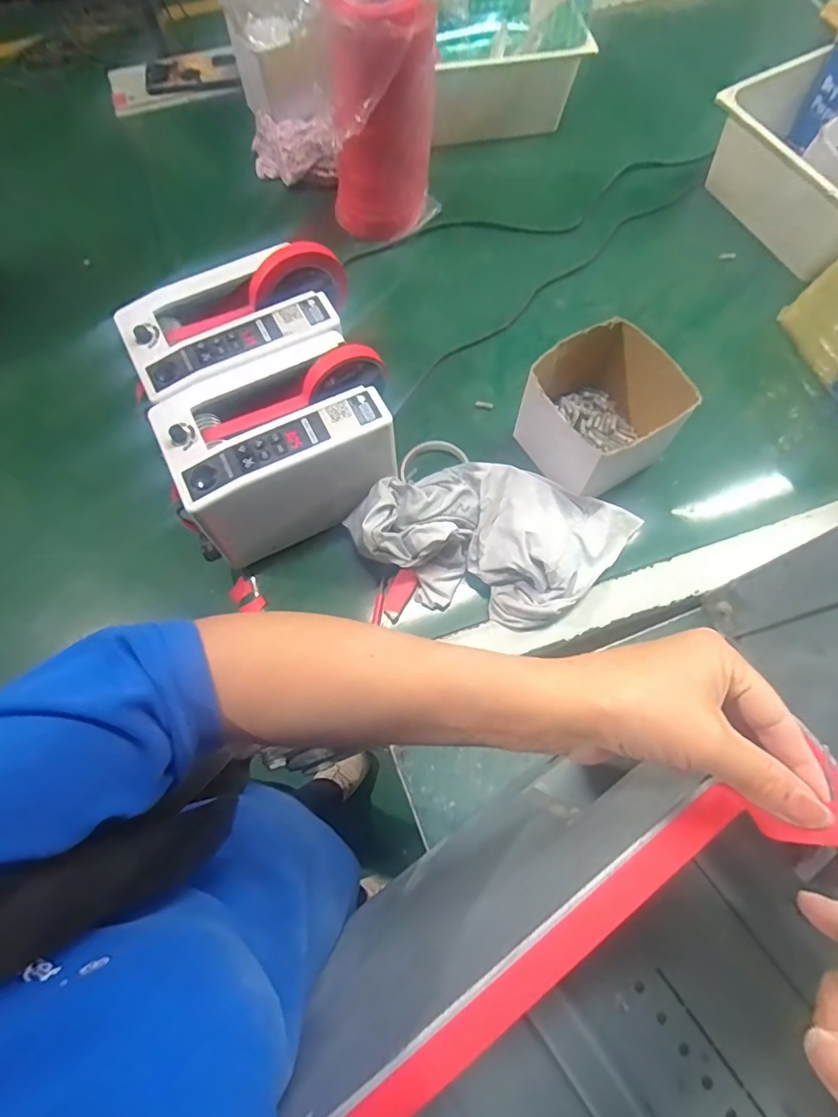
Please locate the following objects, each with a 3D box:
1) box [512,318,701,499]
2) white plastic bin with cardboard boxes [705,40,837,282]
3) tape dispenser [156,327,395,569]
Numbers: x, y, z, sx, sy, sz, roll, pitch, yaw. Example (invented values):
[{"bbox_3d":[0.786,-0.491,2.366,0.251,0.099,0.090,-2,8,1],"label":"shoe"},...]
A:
[{"bbox_3d":[0.194,-0.160,0.589,0.148,0.113,0.141,-28,72,-8],"label":"box"},{"bbox_3d":[0.541,-0.529,0.706,0.196,0.122,0.284,-27,72,-8],"label":"white plastic bin with cardboard boxes"},{"bbox_3d":[-0.144,-0.112,0.558,0.235,0.142,0.153,-22,72,-7],"label":"tape dispenser"}]

